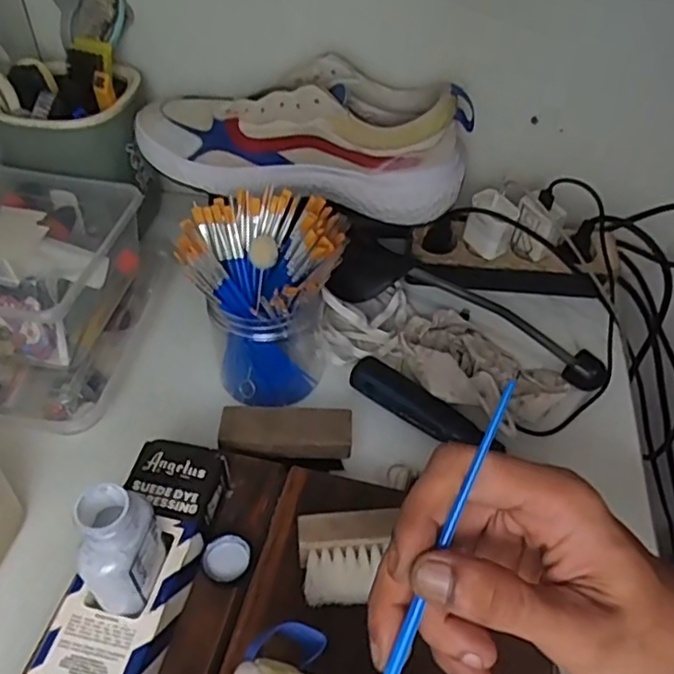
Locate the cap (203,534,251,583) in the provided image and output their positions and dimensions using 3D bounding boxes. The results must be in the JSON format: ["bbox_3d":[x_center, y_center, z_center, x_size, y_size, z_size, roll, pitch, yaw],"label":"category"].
[{"bbox_3d":[-0.066,0.135,0.385,0.028,0.014,0.024,-16,50,-17],"label":"cap"}]

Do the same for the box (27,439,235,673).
[{"bbox_3d":[-0.110,0.132,0.365,0.058,0.038,0.146,9,47,6],"label":"box"}]

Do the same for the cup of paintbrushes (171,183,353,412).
[{"bbox_3d":[-0.054,-0.031,0.500,0.109,0.142,0.099,7,47,4],"label":"cup of paintbrushes"}]

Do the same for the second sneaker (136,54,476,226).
[{"bbox_3d":[-0.032,-0.182,0.566,0.293,0.094,0.086,8,47,5],"label":"second sneaker"}]

